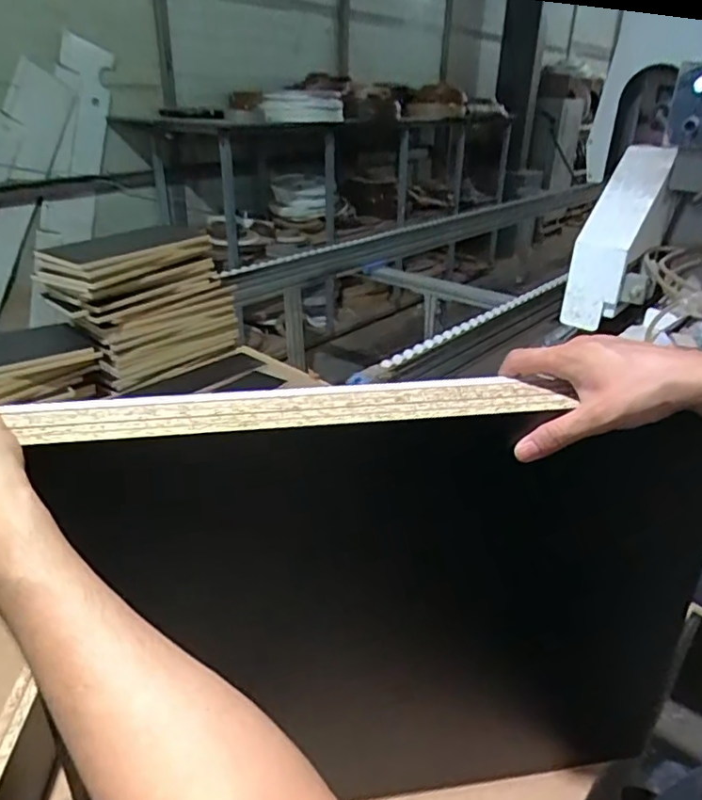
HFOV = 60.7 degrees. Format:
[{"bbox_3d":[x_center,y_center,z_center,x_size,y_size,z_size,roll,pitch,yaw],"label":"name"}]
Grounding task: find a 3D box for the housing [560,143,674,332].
[{"bbox_3d":[0.656,-0.403,1.475,0.137,0.123,0.481,23,81,29],"label":"housing"}]

